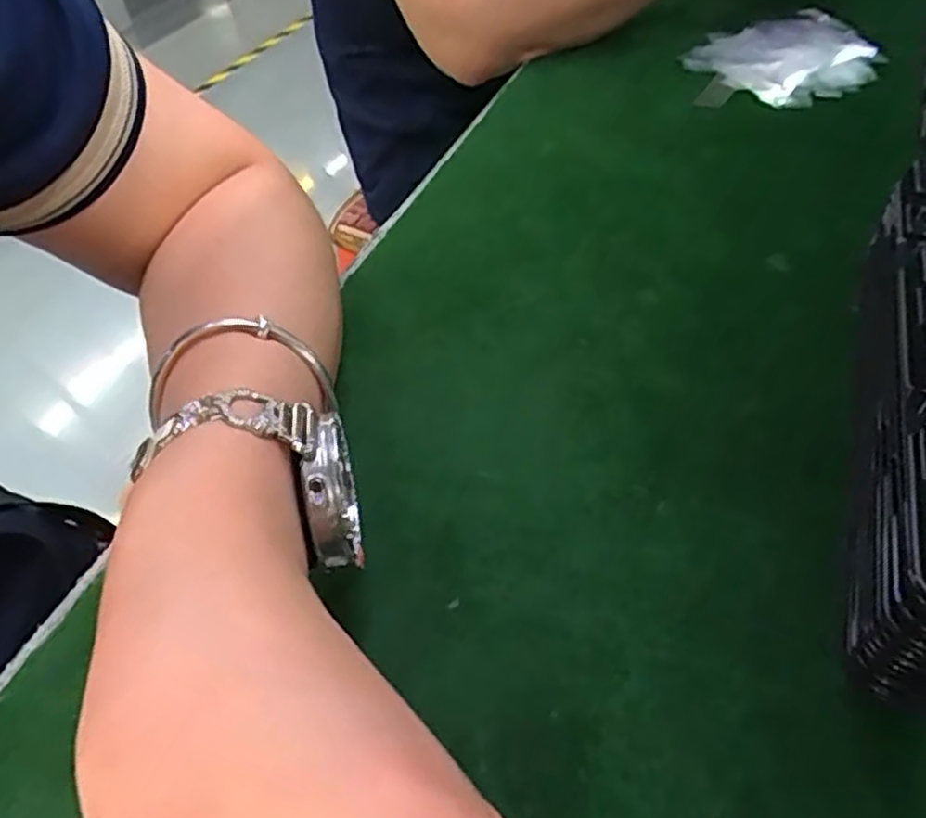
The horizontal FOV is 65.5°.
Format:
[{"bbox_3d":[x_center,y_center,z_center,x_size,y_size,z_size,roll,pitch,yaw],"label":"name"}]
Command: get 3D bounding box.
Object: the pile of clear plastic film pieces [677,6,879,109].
[{"bbox_3d":[0.224,-0.253,0.513,0.119,0.016,0.142,4,46,10],"label":"pile of clear plastic film pieces"}]

